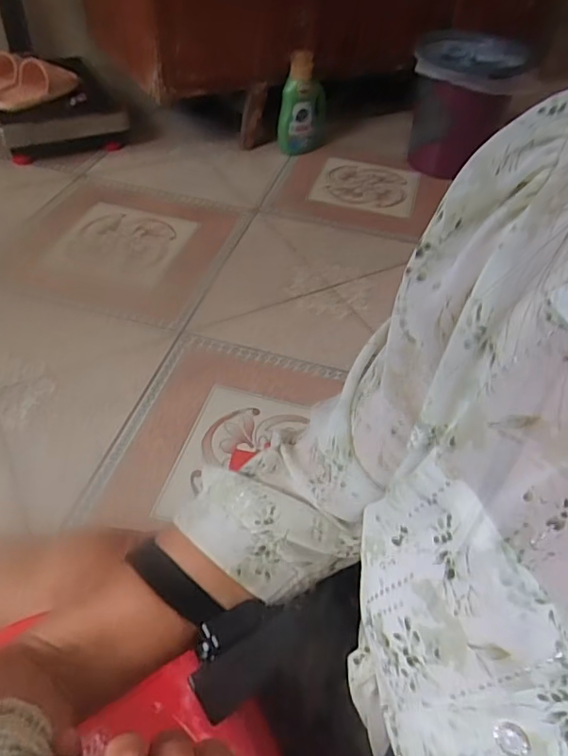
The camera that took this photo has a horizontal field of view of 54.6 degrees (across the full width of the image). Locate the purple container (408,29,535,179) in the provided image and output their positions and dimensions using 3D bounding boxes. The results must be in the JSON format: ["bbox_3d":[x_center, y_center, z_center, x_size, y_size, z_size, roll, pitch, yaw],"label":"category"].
[{"bbox_3d":[0.444,-0.685,1.387,0.238,0.265,0.284,19,48,13],"label":"purple container"}]

